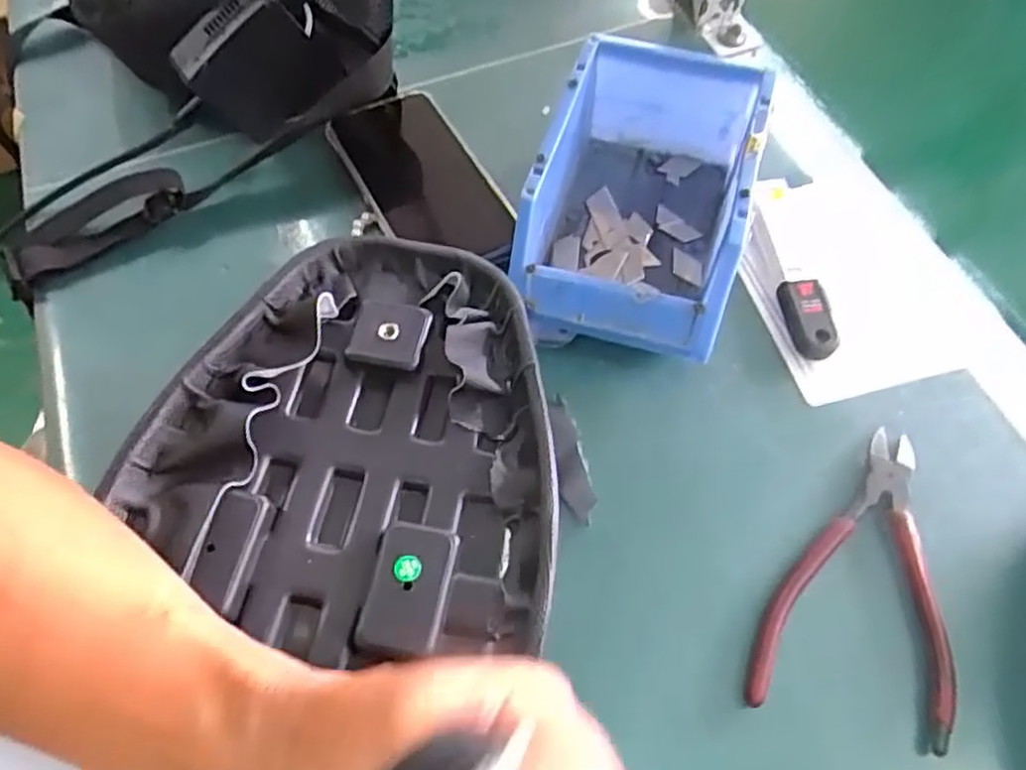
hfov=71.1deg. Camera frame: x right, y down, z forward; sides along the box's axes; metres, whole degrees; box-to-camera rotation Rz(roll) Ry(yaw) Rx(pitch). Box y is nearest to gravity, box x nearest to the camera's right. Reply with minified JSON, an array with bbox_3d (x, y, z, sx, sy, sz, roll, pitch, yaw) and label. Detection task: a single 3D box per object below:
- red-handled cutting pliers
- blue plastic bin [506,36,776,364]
[{"bbox_3d":[0.176,0.093,0.349,0.086,0.014,0.156,21,63,13],"label":"red-handled cutting pliers"},{"bbox_3d":[0.076,-0.109,0.422,0.113,0.074,0.180,15,62,9],"label":"blue plastic bin"}]

